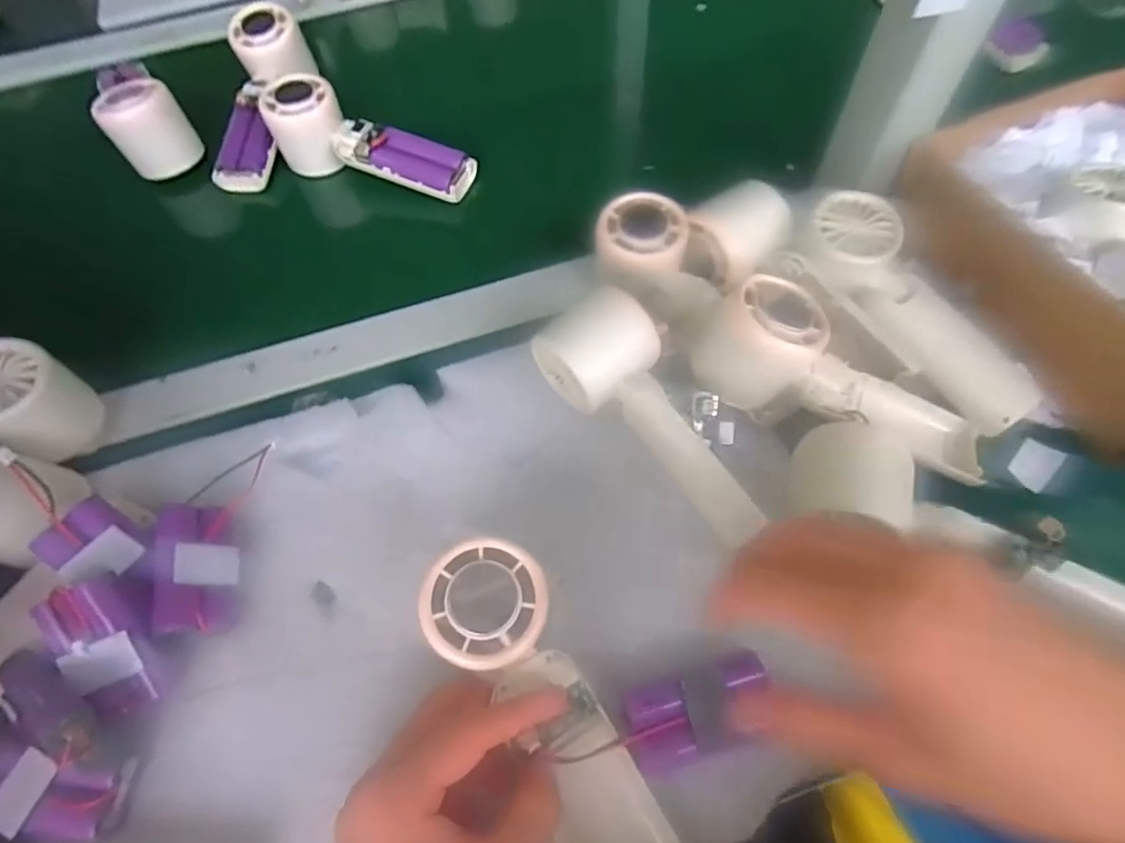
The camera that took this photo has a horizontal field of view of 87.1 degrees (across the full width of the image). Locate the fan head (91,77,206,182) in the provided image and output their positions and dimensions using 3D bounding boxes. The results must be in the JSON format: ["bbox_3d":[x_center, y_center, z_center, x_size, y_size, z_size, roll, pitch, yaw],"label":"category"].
[{"bbox_3d":[-0.326,-0.230,0.466,0.041,0.064,0.056,10,52,27],"label":"fan head"}]

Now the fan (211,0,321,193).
[{"bbox_3d":[-0.249,-0.264,0.491,0.049,0.043,0.163,3,76,5],"label":"fan"}]

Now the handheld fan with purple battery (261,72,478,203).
[{"bbox_3d":[-0.149,-0.217,0.455,0.155,0.056,0.045,16,66,13],"label":"handheld fan with purple battery"}]

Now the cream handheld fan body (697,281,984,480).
[{"bbox_3d":[0.154,-0.019,0.327,0.165,0.059,0.062,23,65,-9],"label":"cream handheld fan body"}]

